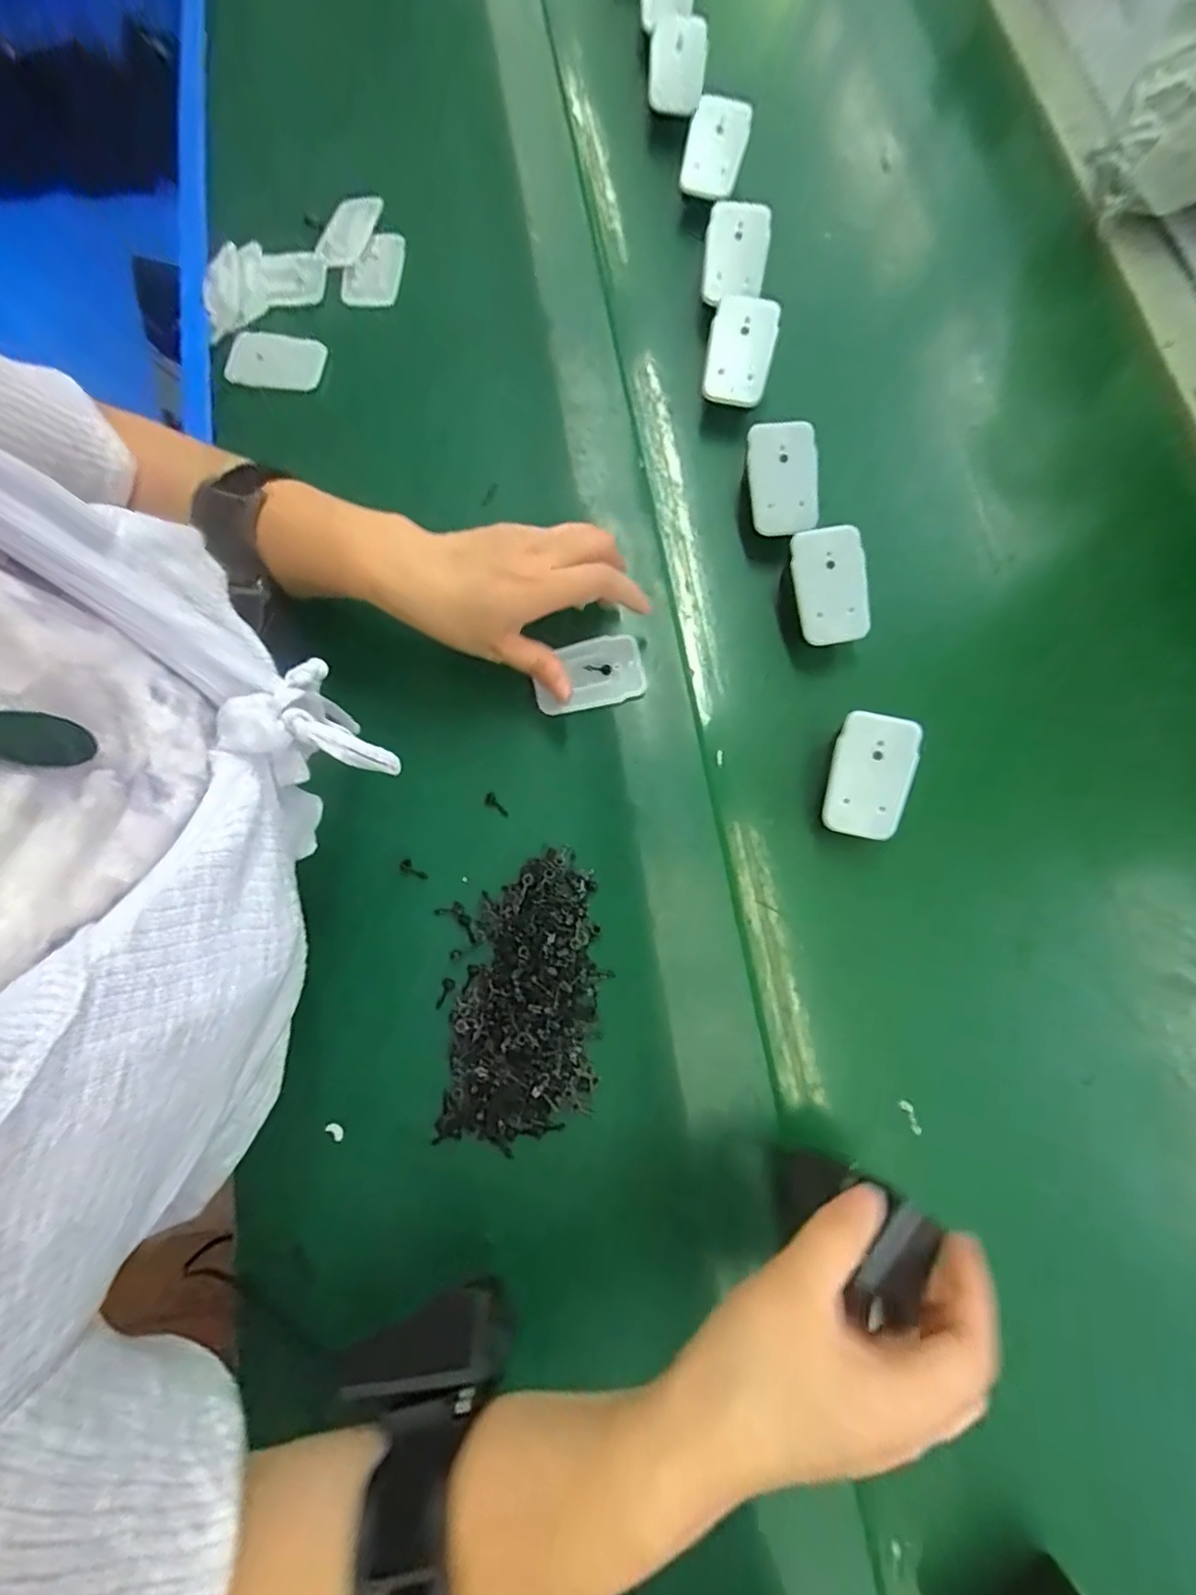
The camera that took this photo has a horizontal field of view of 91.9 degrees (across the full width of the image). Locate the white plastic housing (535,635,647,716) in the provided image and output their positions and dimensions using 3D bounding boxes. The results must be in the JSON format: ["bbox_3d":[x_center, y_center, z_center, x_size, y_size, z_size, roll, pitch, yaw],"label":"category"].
[{"bbox_3d":[-0.006,-0.078,0.365,0.069,0.012,0.042,-13,77,-3],"label":"white plastic housing"}]

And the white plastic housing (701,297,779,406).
[{"bbox_3d":[0.097,-0.310,0.404,0.049,0.014,0.060,25,120,28],"label":"white plastic housing"}]

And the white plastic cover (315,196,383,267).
[{"bbox_3d":[-0.190,-0.433,0.442,0.036,0.004,0.065,18,84,2],"label":"white plastic cover"}]

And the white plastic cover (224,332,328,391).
[{"bbox_3d":[-0.234,-0.316,0.419,0.078,0.007,0.033,13,104,7],"label":"white plastic cover"}]

